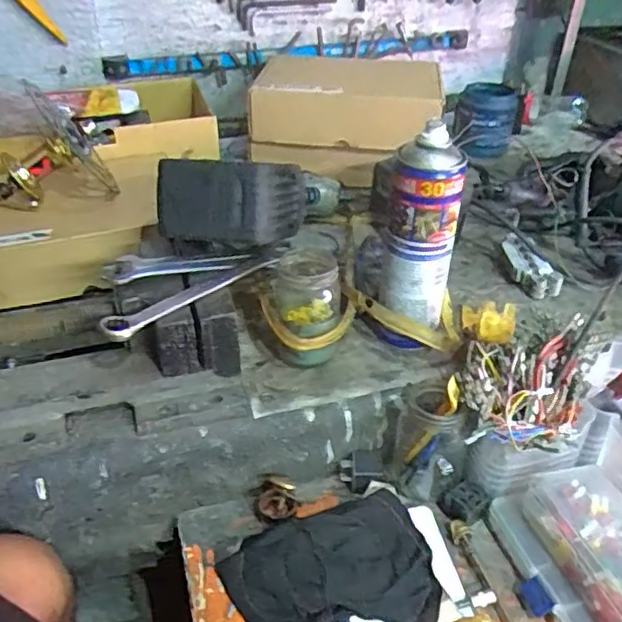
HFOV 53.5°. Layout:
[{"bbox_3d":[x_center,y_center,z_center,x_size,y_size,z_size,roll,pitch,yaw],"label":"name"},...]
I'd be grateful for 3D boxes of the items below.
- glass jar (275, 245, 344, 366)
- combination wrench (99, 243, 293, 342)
[{"bbox_3d":[-0.004,-0.002,0.594,0.065,0.102,0.075,-5,36,-8],"label":"glass jar"},{"bbox_3d":[-0.093,-0.022,0.545,0.027,0.018,0.201,30,46,34],"label":"combination wrench"}]

